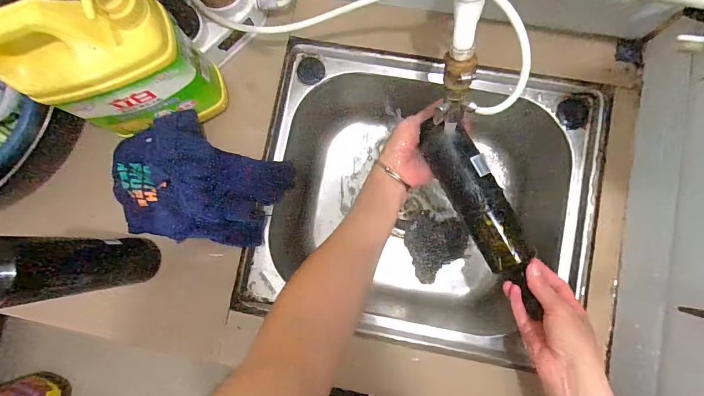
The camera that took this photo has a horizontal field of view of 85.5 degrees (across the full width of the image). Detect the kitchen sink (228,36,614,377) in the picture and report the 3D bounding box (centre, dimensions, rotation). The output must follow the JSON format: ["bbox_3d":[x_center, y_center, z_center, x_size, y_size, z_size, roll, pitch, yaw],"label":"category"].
[{"bbox_3d":[0.099,0.006,0.596,0.438,0.202,0.383,10,85,4],"label":"kitchen sink"}]

